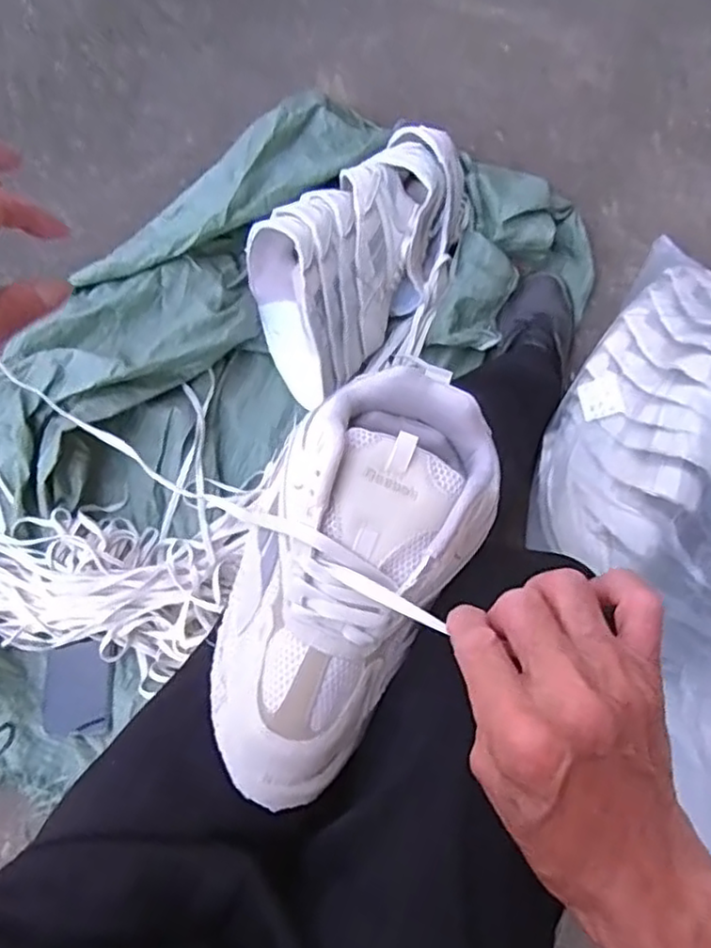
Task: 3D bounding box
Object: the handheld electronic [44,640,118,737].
[{"bbox_3d":[-0.308,0.241,0.755,0.075,0.015,0.099,-1,73,1],"label":"handheld electronic"}]

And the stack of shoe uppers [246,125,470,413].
[{"bbox_3d":[0.024,-0.269,0.842,0.329,0.141,0.216,-38,75,-10],"label":"stack of shoe uppers"}]

